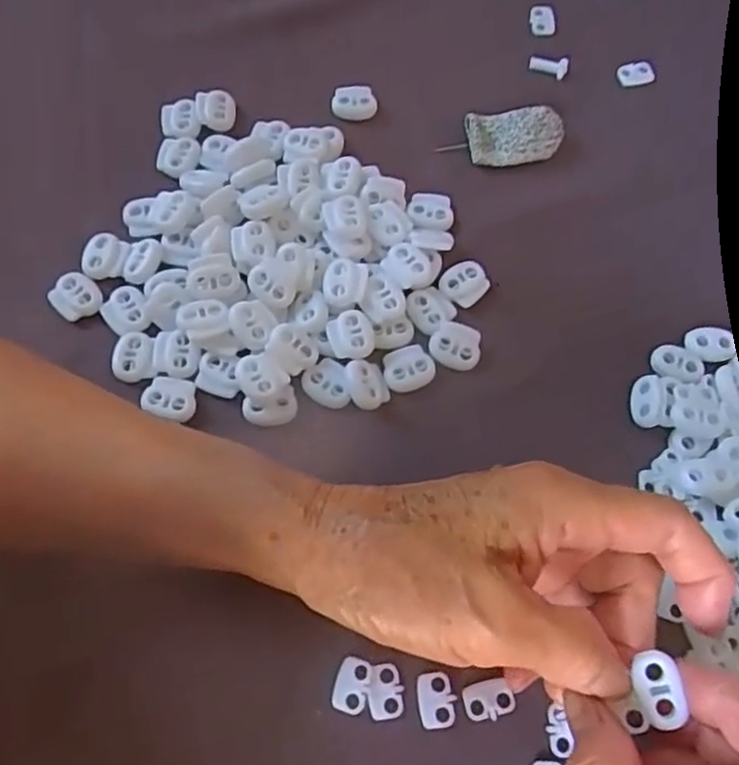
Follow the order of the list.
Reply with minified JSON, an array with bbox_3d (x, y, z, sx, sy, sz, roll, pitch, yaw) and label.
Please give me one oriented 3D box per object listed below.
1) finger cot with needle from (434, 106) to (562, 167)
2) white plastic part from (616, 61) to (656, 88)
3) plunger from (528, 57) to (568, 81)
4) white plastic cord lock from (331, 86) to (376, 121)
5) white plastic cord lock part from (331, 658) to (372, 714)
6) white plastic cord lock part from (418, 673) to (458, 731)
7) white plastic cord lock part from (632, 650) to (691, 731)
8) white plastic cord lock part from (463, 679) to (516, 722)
[{"bbox_3d":[0.067,-0.122,0.342,0.056,0.013,0.028,-4,69,-3],"label":"finger cot with needle"},{"bbox_3d":[0.140,-0.162,0.364,0.020,0.004,0.012,-11,70,-6],"label":"white plastic part"},{"bbox_3d":[0.093,-0.164,0.360,0.019,0.007,0.009,15,70,4],"label":"plunger"},{"bbox_3d":[-0.008,-0.141,0.351,0.022,0.009,0.014,-2,69,-2],"label":"white plastic cord lock"},{"bbox_3d":[-0.006,0.111,0.253,0.012,0.004,0.018,12,69,3],"label":"white plastic cord lock part"},{"bbox_3d":[0.025,0.116,0.253,0.013,0.004,0.019,-3,69,-3],"label":"white plastic cord lock part"},{"bbox_3d":[0.090,0.095,0.215,0.013,0.004,0.021,-10,70,-5],"label":"white plastic cord lock part"},{"bbox_3d":[0.044,0.116,0.253,0.018,0.004,0.013,-13,70,-6],"label":"white plastic cord lock part"}]

